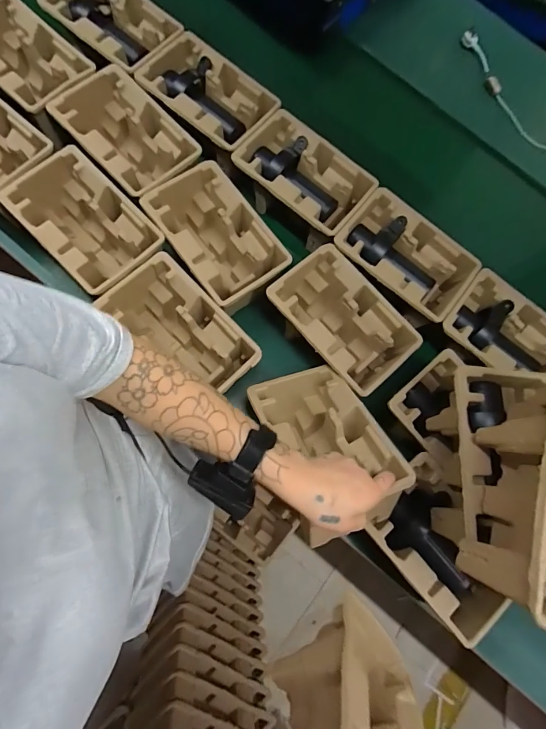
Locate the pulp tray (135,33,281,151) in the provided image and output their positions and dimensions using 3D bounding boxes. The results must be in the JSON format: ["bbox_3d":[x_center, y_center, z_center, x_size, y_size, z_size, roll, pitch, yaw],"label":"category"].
[{"bbox_3d":[-0.117,-0.489,0.692,0.230,0.061,0.155,37,80,7],"label":"pulp tray"}]

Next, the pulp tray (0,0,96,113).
[{"bbox_3d":[-0.434,-0.528,0.658,0.228,0.075,0.145,37,80,7],"label":"pulp tray"}]

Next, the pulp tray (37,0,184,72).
[{"bbox_3d":[-0.304,-0.643,0.704,0.249,0.047,0.159,38,81,7],"label":"pulp tray"}]

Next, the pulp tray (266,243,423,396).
[{"bbox_3d":[0.114,-0.067,0.639,0.145,0.109,0.226,-40,81,-8],"label":"pulp tray"}]

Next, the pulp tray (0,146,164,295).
[{"bbox_3d":[-0.303,-0.221,0.641,0.146,0.132,0.237,-44,82,-8],"label":"pulp tray"}]

